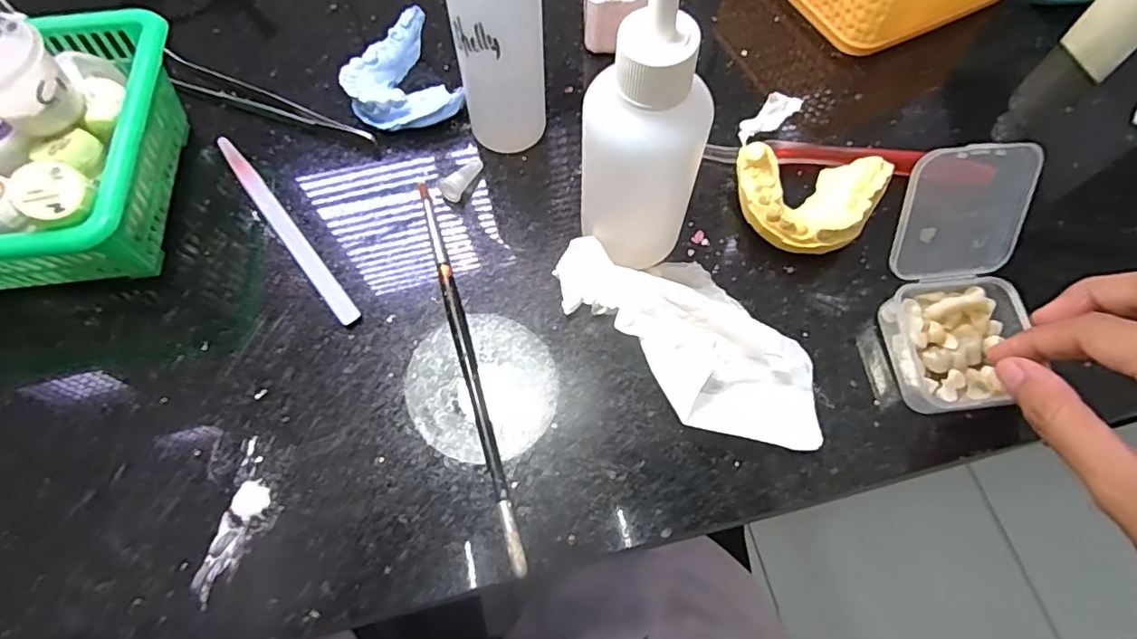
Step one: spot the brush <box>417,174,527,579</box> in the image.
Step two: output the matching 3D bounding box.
[{"bbox_3d":[-0.046,0.013,0.255,0.006,0.006,0.190,-16,67,-7],"label":"brush"}]

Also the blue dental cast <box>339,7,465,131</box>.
[{"bbox_3d":[-0.092,-0.130,0.312,0.055,0.021,0.068,-26,68,-11],"label":"blue dental cast"}]

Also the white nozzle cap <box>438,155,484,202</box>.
[{"bbox_3d":[-0.054,-0.073,0.291,0.010,0.010,0.033,25,55,11],"label":"white nozzle cap"}]

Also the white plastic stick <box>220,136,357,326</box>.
[{"bbox_3d":[-0.142,-0.047,0.283,0.010,0.006,0.135,-37,71,-15],"label":"white plastic stick"}]

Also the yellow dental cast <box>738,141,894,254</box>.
[{"bbox_3d":[0.113,-0.055,0.272,0.064,0.027,0.048,7,66,4],"label":"yellow dental cast"}]

